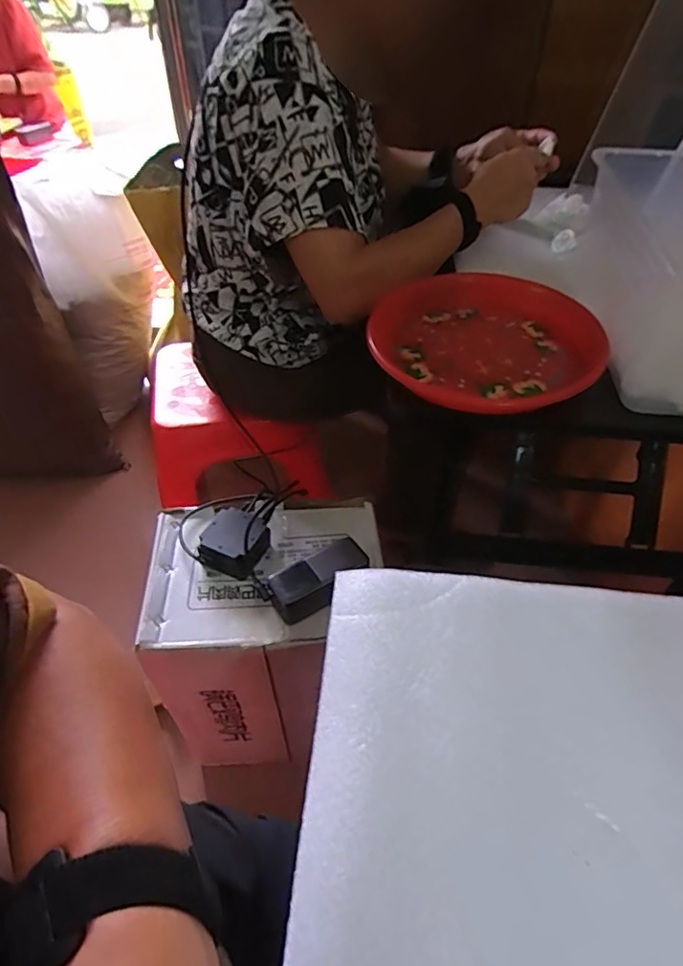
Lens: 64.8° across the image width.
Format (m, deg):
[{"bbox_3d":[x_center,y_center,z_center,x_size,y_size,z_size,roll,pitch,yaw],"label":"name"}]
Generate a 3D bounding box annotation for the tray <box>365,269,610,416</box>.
[{"bbox_3d":[0.144,-0.151,0.563,0.193,0.051,0.221,-18,49,-17],"label":"tray"}]

